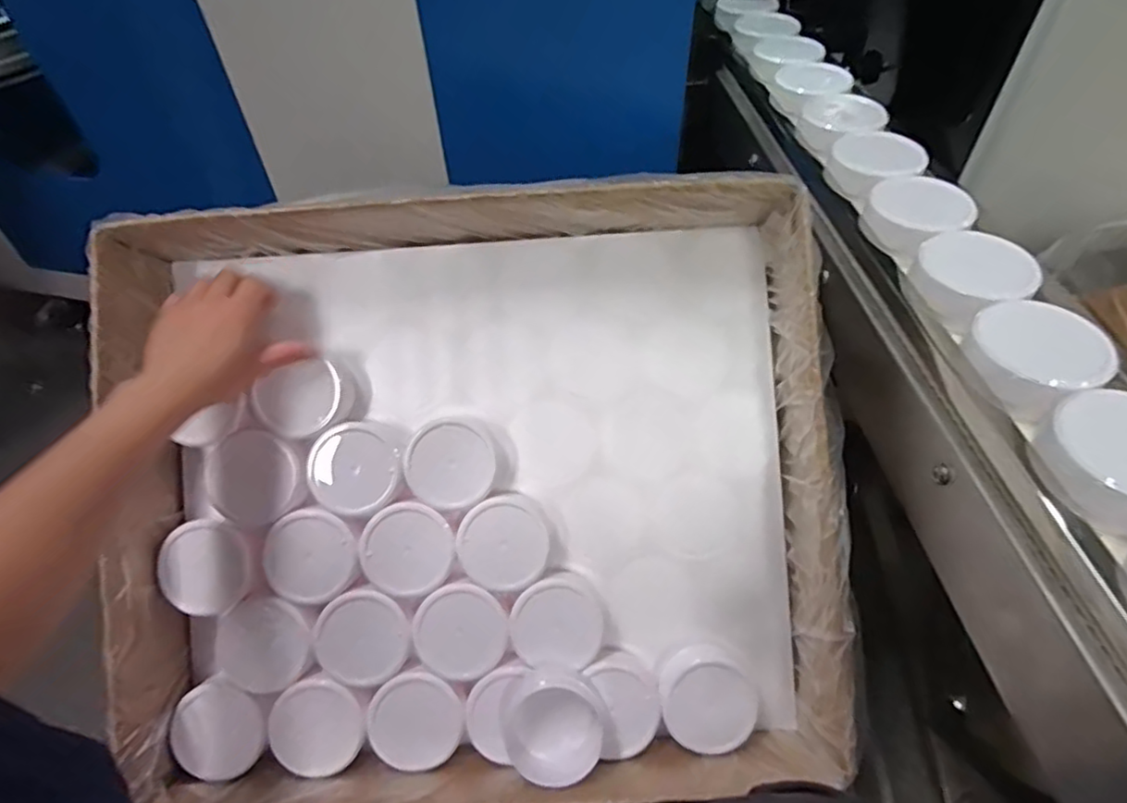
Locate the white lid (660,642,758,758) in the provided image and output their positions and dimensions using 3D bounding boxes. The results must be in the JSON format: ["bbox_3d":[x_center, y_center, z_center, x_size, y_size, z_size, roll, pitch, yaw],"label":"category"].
[{"bbox_3d":[0.118,0.244,0.511,0.074,0.023,0.074,35,89,9],"label":"white lid"}]

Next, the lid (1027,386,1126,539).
[{"bbox_3d":[0.307,0.033,0.341,0.075,0.027,0.080,-28,54,-21],"label":"lid"}]

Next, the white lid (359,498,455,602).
[{"bbox_3d":[-0.127,0.122,0.511,0.073,0.006,0.074,0,89,0],"label":"white lid"}]

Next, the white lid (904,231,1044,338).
[{"bbox_3d":[0.283,-0.087,0.435,0.069,0.028,0.070,-1,49,1],"label":"white lid"}]

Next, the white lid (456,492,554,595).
[{"bbox_3d":[-0.048,0.116,0.521,0.075,0.026,0.074,0,88,-1],"label":"white lid"}]

